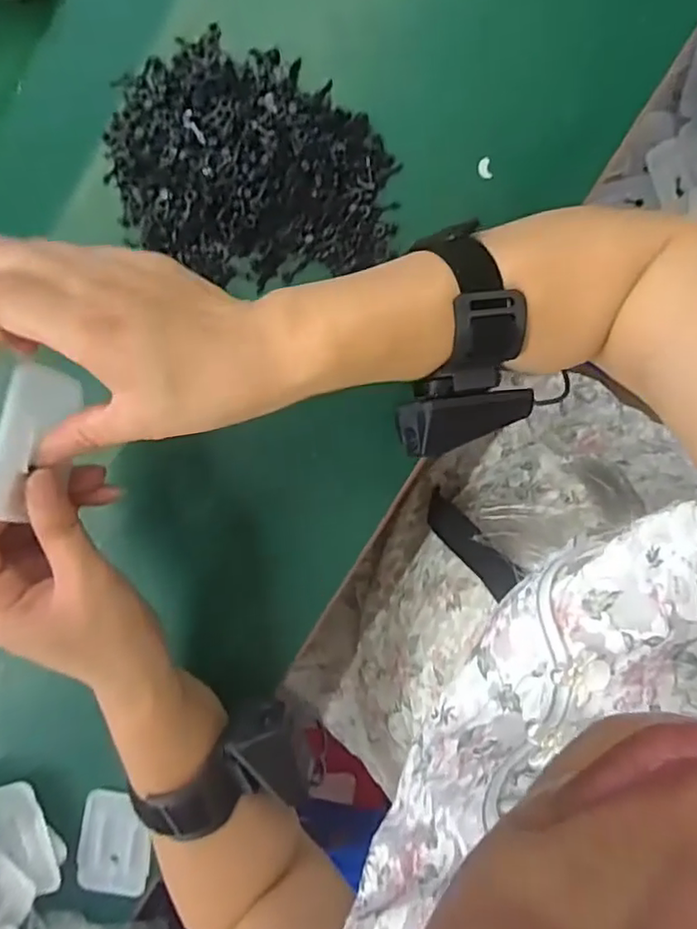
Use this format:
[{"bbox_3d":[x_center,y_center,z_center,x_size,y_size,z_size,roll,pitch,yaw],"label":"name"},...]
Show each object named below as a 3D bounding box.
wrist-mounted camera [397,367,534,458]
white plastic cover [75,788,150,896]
[{"bbox_3d":[0.063,-0.024,0.320,0.073,0.022,0.027,-14,96,-23],"label":"wrist-mounted camera"},{"bbox_3d":[-0.146,0.238,0.392,0.042,0.010,0.065,6,97,1],"label":"white plastic cover"}]

